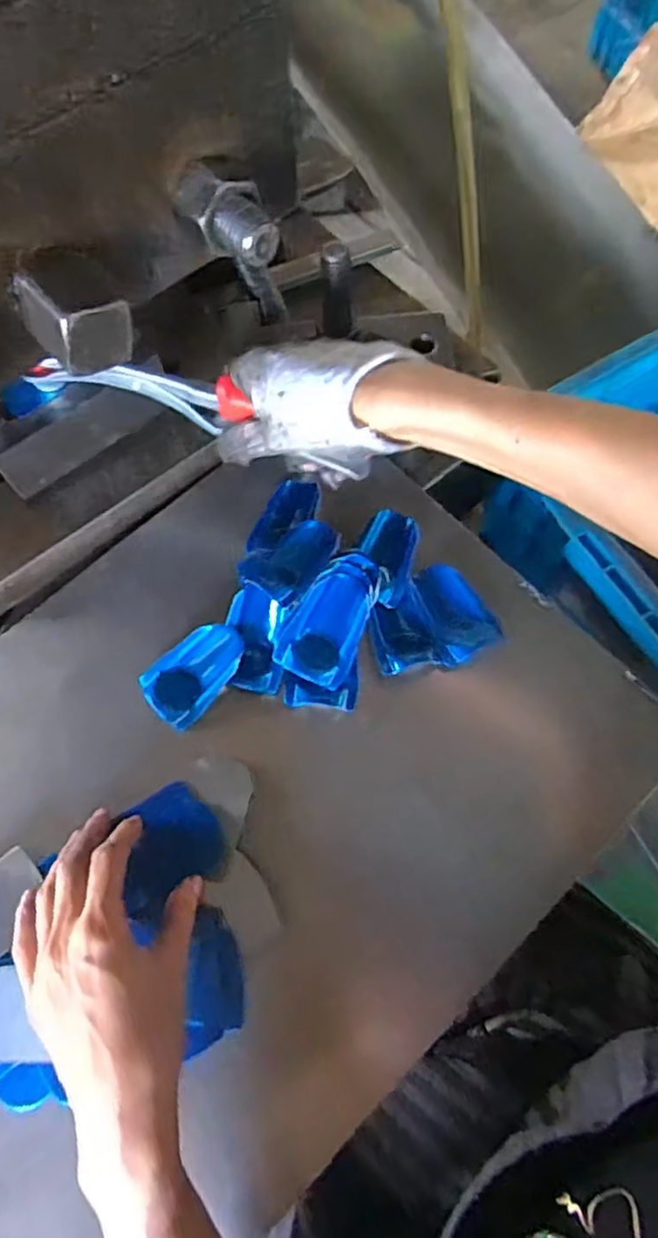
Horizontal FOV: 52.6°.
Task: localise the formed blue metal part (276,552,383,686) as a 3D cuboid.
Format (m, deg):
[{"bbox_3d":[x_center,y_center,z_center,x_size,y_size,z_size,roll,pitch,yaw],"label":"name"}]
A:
[{"bbox_3d":[0.001,-0.002,0.399,0.042,0.022,0.076,22,70,11],"label":"formed blue metal part"}]

